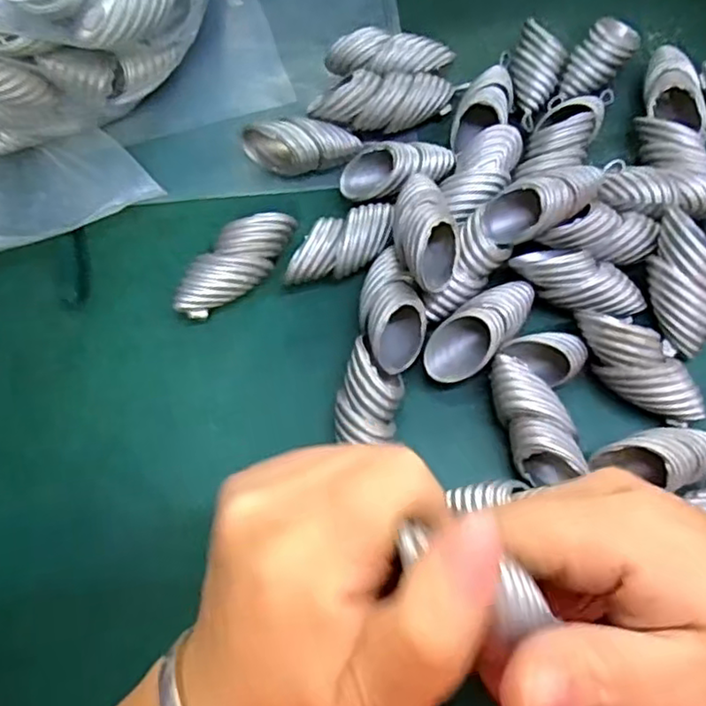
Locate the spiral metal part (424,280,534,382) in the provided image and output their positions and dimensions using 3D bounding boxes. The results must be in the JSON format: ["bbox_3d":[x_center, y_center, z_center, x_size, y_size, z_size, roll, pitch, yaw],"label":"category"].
[{"bbox_3d":[0.057,-0.011,0.289,0.026,0.023,0.059,41,75,14],"label":"spiral metal part"}]

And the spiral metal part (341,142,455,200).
[{"bbox_3d":[0.021,-0.091,0.315,0.055,0.017,0.026,-10,69,11],"label":"spiral metal part"}]

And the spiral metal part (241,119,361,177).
[{"bbox_3d":[-0.026,-0.103,0.326,0.057,0.026,0.019,-5,70,-1],"label":"spiral metal part"}]

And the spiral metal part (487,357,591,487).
[{"bbox_3d":[0.075,0.028,0.275,0.026,0.025,0.055,-17,71,-6],"label":"spiral metal part"}]

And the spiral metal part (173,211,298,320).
[{"bbox_3d":[-0.055,-0.041,0.304,0.024,0.021,0.065,38,75,13],"label":"spiral metal part"}]

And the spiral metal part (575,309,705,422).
[{"bbox_3d":[0.122,0.006,0.278,0.064,0.019,0.022,43,76,0],"label":"spiral metal part"}]

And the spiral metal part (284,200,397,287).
[{"bbox_3d":[-0.005,-0.049,0.304,0.058,0.024,0.025,-28,72,-9],"label":"spiral metal part"}]

